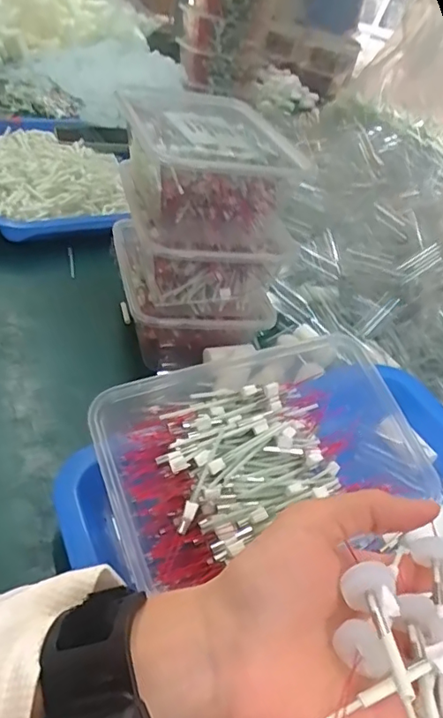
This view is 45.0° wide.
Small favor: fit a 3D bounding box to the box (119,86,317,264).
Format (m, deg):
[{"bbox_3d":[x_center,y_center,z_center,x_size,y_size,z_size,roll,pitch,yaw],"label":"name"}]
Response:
[{"bbox_3d":[-0.012,-0.151,0.431,0.122,0.073,0.164,-1,40,-20],"label":"box"}]

